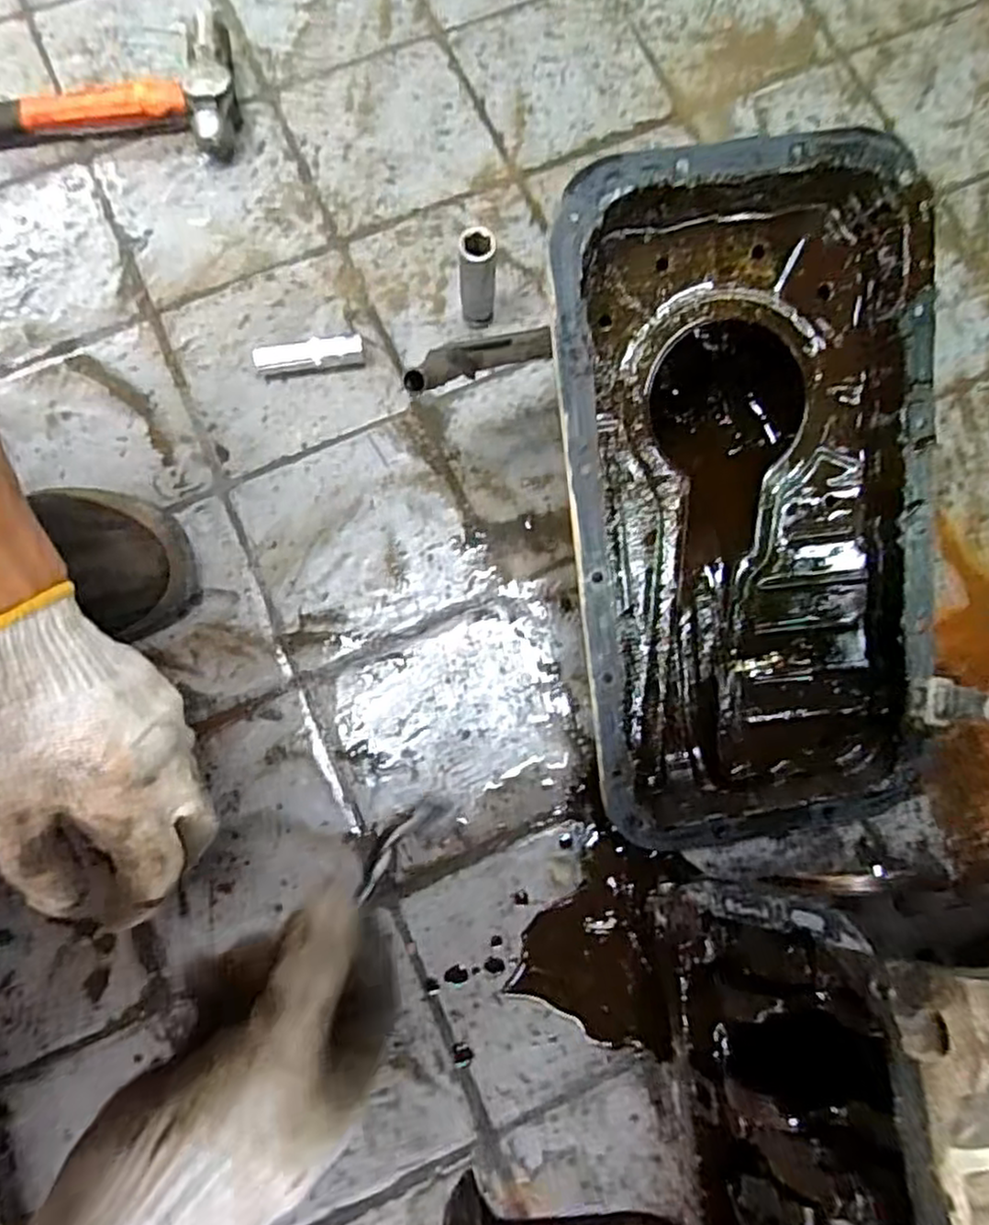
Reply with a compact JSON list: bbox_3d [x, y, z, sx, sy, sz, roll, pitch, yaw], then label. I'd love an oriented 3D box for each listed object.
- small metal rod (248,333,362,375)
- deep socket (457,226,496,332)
[{"bbox_3d":[-0.138,-0.190,0.537,0.079,0.017,0.021,-5,78,-2],"label":"small metal rod"},{"bbox_3d":[-0.012,-0.239,0.521,0.025,0.082,0.026,3,78,-1],"label":"deep socket"}]

